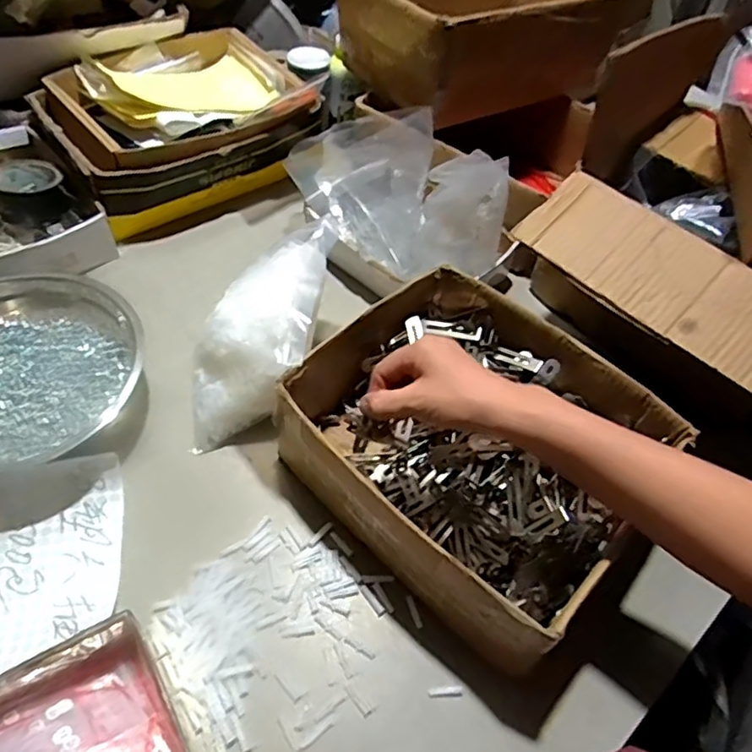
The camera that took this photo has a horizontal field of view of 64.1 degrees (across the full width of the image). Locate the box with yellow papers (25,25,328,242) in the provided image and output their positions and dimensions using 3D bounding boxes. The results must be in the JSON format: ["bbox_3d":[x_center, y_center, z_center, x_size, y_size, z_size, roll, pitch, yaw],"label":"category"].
[{"bbox_3d":[-0.277,-0.370,0.867,0.350,0.127,0.253,-25,59,-22],"label":"box with yellow papers"}]

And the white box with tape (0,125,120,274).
[{"bbox_3d":[-0.459,-0.222,0.774,0.154,0.065,0.244,-28,61,-24],"label":"white box with tape"}]

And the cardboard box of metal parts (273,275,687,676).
[{"bbox_3d":[0.094,0.062,0.589,0.317,0.116,0.264,40,59,22],"label":"cardboard box of metal parts"}]

